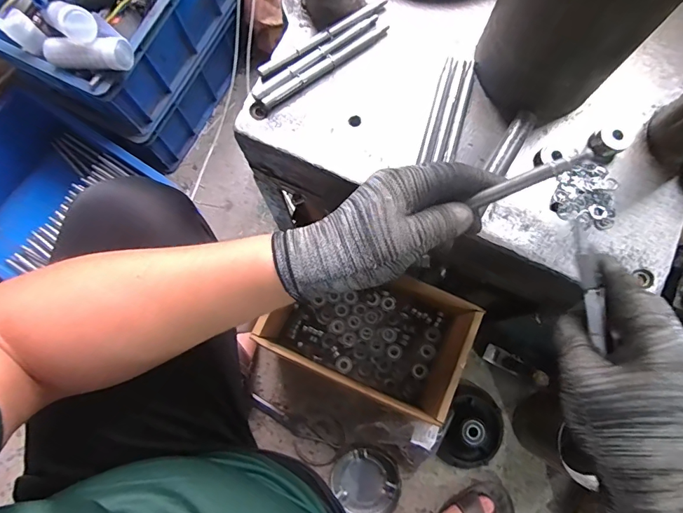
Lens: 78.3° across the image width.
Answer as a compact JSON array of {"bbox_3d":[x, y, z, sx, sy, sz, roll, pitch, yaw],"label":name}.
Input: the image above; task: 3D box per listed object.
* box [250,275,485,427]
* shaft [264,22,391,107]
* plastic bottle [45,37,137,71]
[{"bbox_3d":[0.042,0.127,0.730,0.318,0.202,0.209,23,79,5],"label":"box"},{"bbox_3d":[-0.016,-0.206,0.449,0.161,0.010,0.012,-37,80,-7],"label":"shaft"},{"bbox_3d":[-0.376,-0.303,0.617,0.130,0.043,0.034,3,78,1],"label":"plastic bottle"}]

